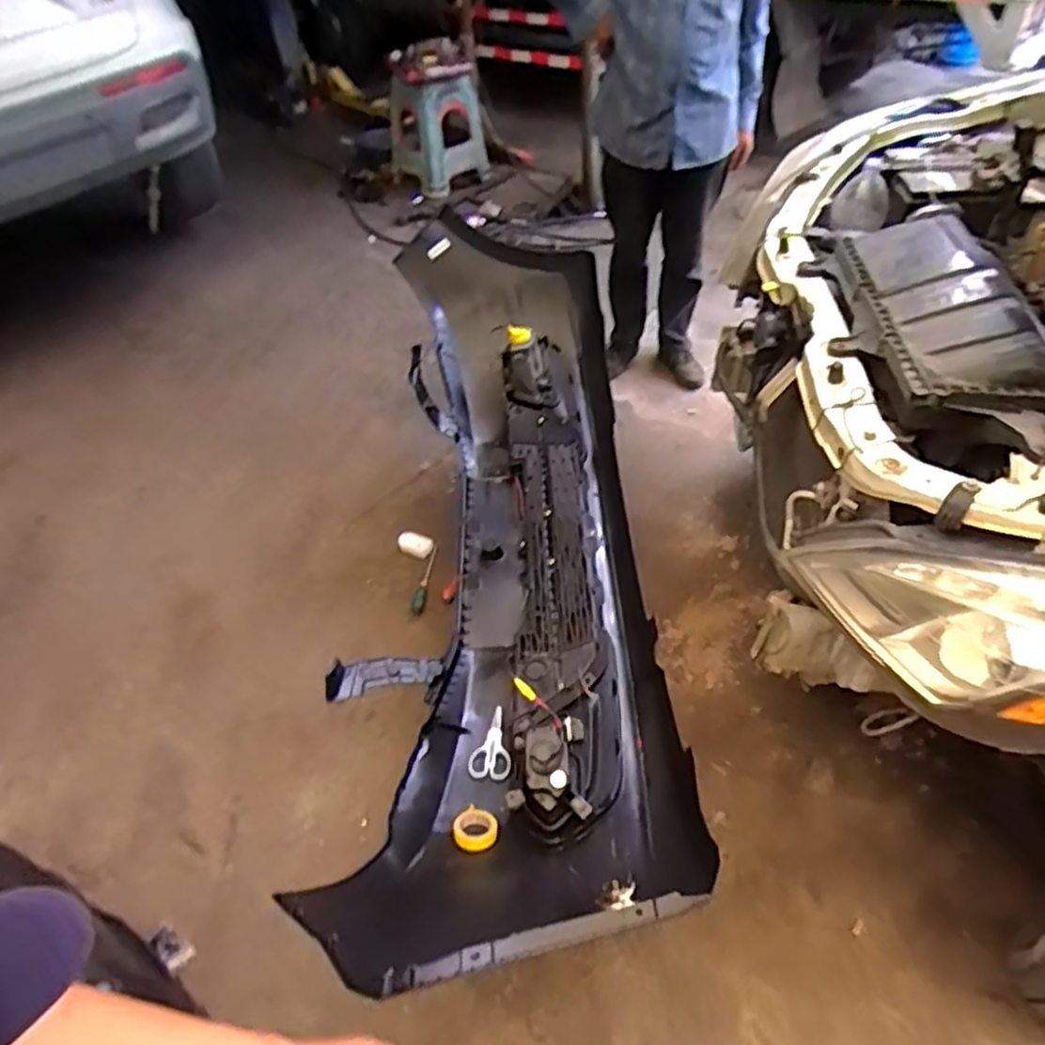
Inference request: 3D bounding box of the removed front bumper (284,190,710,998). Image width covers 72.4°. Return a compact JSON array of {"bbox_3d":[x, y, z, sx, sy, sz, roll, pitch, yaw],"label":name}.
[{"bbox_3d":[-0.041,-0.023,1.591,0.573,0.377,1.901,-3,45,0],"label":"removed front bumper"}]

